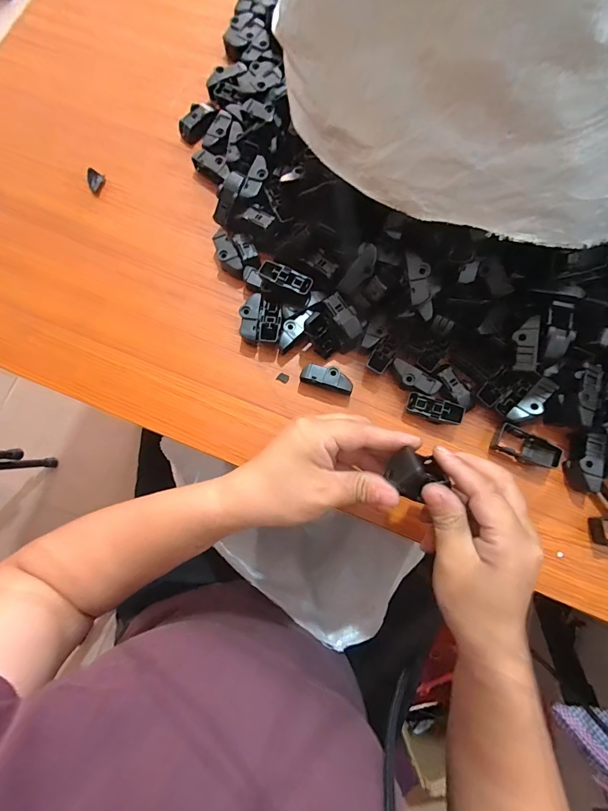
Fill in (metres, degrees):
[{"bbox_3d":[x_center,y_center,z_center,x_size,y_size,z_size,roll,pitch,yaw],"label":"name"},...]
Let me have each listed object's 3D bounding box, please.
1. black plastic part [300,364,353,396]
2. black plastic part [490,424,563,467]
[{"bbox_3d":[0.021,-0.024,0.325,0.045,0.015,0.018,13,79,3],"label":"black plastic part"},{"bbox_3d":[0.186,0.035,0.313,0.048,0.017,0.023,22,79,4],"label":"black plastic part"}]

